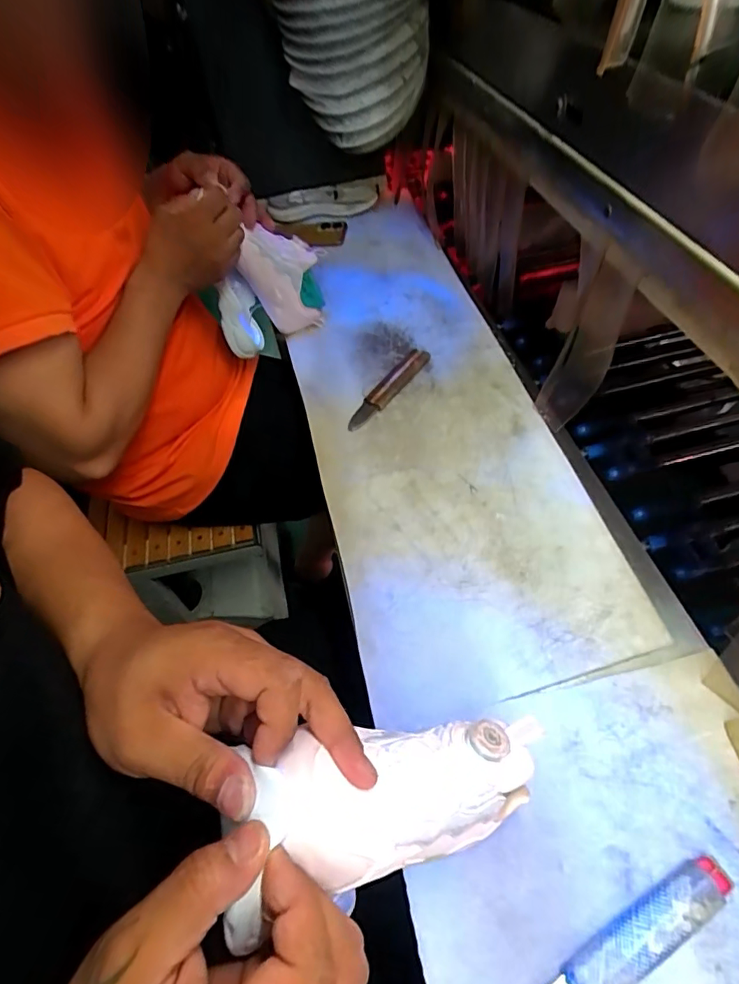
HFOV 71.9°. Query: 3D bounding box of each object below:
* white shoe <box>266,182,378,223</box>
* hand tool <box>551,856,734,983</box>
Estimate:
[{"bbox_3d":[-0.089,-0.567,0.995,0.210,0.040,0.096,-5,53,2],"label":"white shoe"},{"bbox_3d":[0.164,0.291,0.325,0.162,0.012,0.027,-26,55,-14],"label":"hand tool"}]

